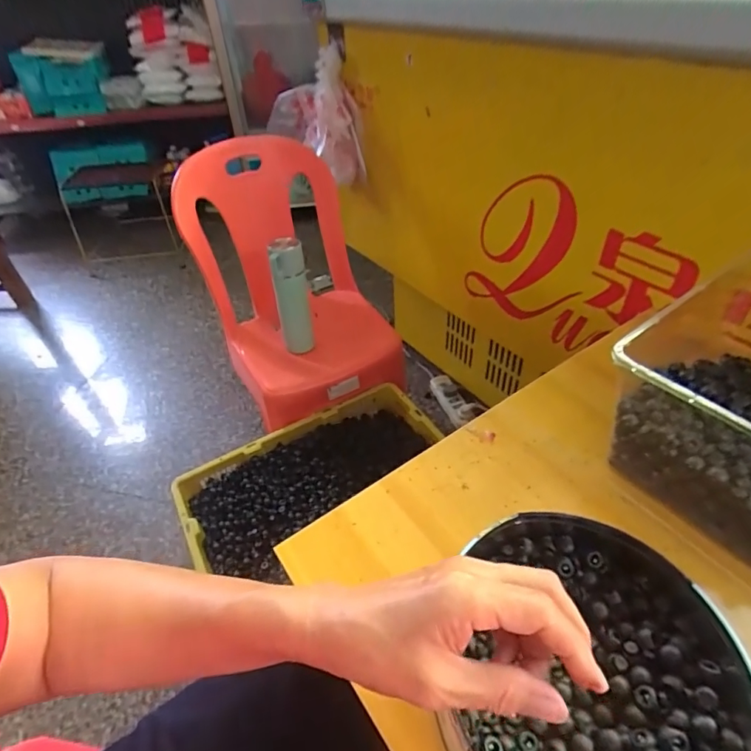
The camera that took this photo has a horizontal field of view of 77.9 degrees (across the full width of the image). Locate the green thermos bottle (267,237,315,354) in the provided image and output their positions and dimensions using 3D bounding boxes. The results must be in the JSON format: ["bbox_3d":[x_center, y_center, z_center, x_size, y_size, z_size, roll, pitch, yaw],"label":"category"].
[{"bbox_3d":[-0.173,-0.164,0.969,0.073,0.233,0.069,-11,43,-7],"label":"green thermos bottle"}]

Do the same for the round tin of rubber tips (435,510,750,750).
[{"bbox_3d":[0.153,0.203,0.314,0.184,0.076,0.195,-3,43,2],"label":"round tin of rubber tips"}]

